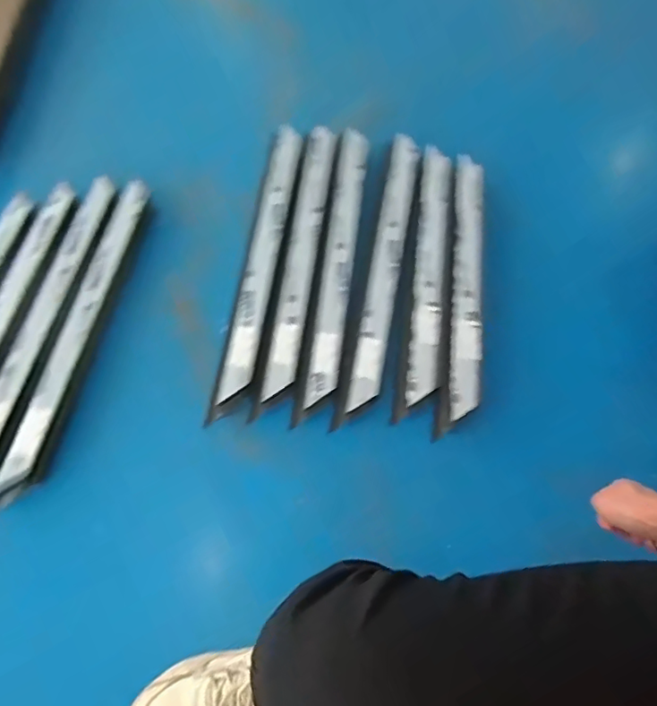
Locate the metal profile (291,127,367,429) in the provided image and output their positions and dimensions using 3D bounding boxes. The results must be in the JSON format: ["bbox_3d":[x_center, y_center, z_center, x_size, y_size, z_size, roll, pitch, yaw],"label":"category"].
[{"bbox_3d":[0.013,-0.165,0.956,0.068,0.037,0.575,7,62,2],"label":"metal profile"}]

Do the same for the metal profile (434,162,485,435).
[{"bbox_3d":[0.231,-0.125,0.946,0.064,0.054,0.534,7,62,3],"label":"metal profile"}]

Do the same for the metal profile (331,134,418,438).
[{"bbox_3d":[0.096,-0.156,0.952,0.062,0.046,0.584,11,62,5],"label":"metal profile"}]

